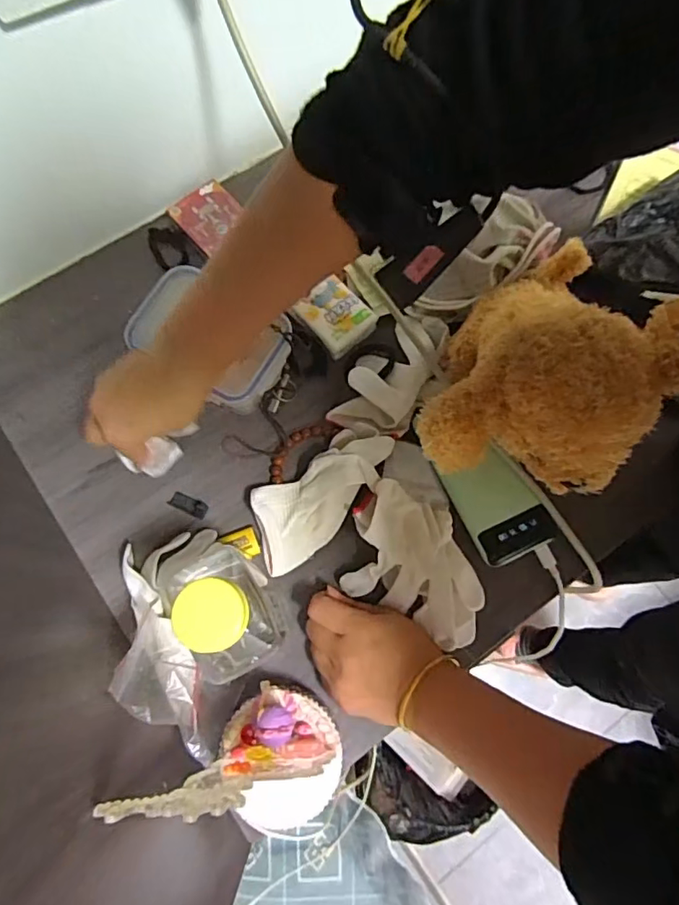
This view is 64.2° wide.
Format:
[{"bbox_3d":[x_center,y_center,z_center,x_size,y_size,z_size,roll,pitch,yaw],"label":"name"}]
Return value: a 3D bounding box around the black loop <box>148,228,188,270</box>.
[{"bbox_3d":[-0.169,-0.203,0.533,0.030,0.022,0.040,-14,75,-5],"label":"black loop"}]

